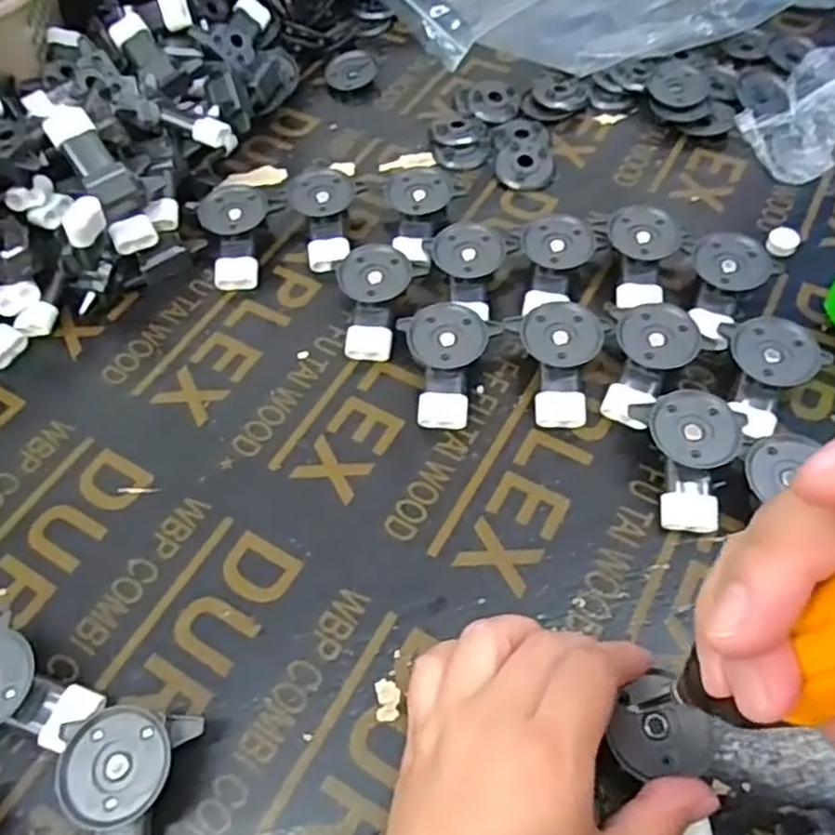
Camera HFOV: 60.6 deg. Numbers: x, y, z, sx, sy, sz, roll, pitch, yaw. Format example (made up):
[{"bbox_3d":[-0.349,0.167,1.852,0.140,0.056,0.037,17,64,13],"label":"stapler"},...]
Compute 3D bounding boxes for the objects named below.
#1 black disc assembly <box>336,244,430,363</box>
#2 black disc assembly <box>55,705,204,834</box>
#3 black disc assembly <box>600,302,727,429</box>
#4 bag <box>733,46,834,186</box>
[{"bbox_3d":[-0.028,-0.067,0.417,0.045,0.030,0.064,20,61,14],"label":"black disc assembly"},{"bbox_3d":[-0.119,0.153,0.284,0.047,0.029,0.065,2,58,4],"label":"black disc assembly"},{"bbox_3d":[0.123,-0.032,0.388,0.050,0.031,0.072,39,67,23],"label":"black disc assembly"},{"bbox_3d":[0.282,-0.212,0.493,0.123,0.025,0.084,-38,64,-19],"label":"bag"}]

